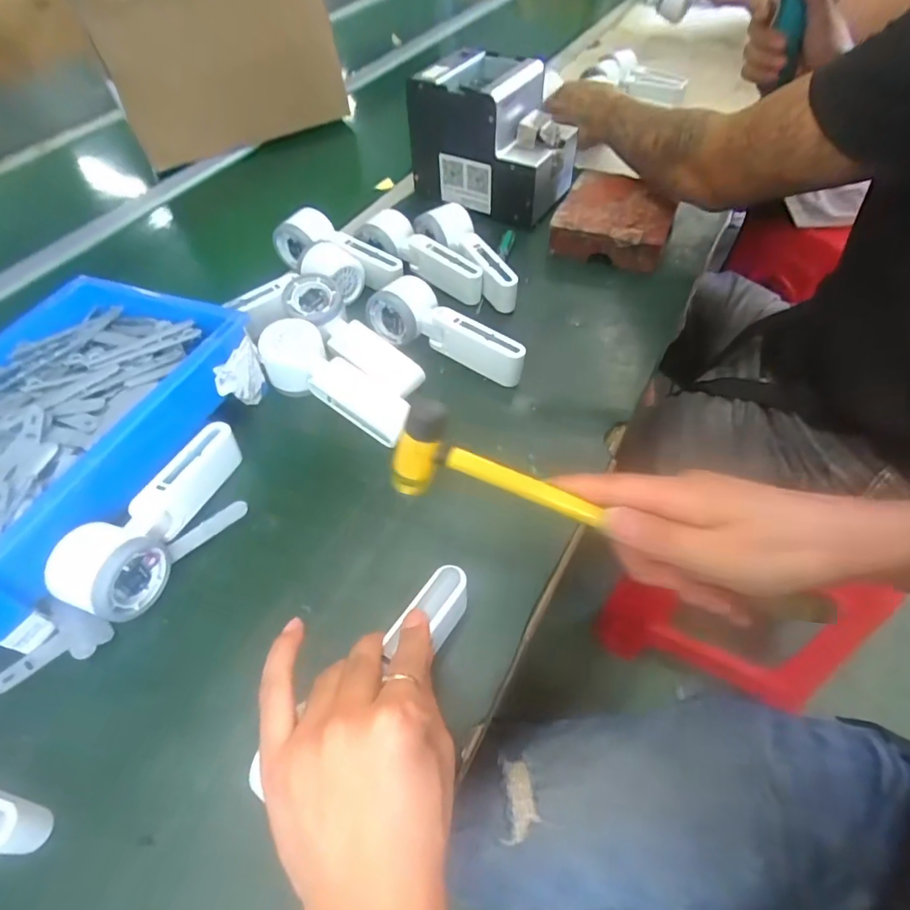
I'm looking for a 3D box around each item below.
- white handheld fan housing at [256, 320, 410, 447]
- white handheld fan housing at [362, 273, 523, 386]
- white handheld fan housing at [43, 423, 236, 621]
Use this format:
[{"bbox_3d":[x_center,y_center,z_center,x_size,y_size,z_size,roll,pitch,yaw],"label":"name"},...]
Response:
[{"bbox_3d":[-0.113,-0.067,0.504,0.171,0.044,0.056,34,61,10],"label":"white handheld fan housing"},{"bbox_3d":[-0.009,-0.118,0.528,0.169,0.062,0.056,33,61,26],"label":"white handheld fan housing"},{"bbox_3d":[-0.228,0.045,0.414,0.053,0.057,0.165,13,55,14],"label":"white handheld fan housing"}]

